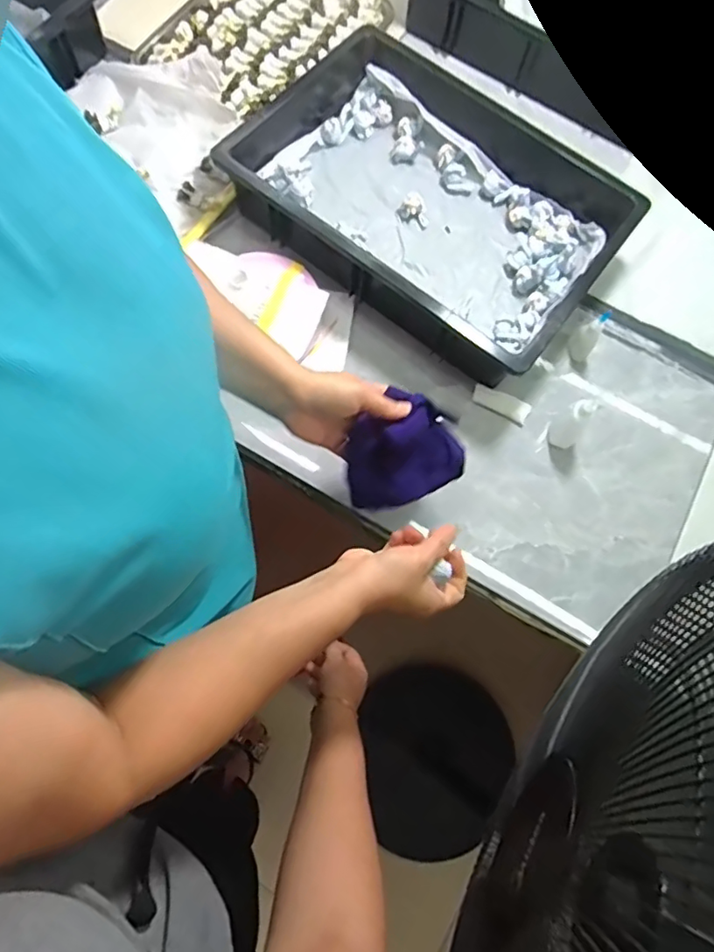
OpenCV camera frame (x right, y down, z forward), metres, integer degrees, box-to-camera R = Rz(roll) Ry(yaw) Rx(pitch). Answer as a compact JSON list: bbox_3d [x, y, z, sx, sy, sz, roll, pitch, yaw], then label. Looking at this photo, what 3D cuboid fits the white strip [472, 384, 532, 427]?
[{"bbox_3d":[0.175,-0.088,0.670,0.070,0.008,0.028,28,75,6],"label":"white strip"}]

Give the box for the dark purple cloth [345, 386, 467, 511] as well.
[{"bbox_3d":[0.039,-0.020,0.551,0.118,0.102,0.042,-29,42,12],"label":"dark purple cloth"}]

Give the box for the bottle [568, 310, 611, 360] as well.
[{"bbox_3d":[0.283,-0.172,0.667,0.029,0.077,0.038,40,74,8],"label":"bottle"}]

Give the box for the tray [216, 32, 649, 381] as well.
[{"bbox_3d":[0.092,-0.361,0.705,0.465,0.088,0.334,38,76,9],"label":"tray"}]

